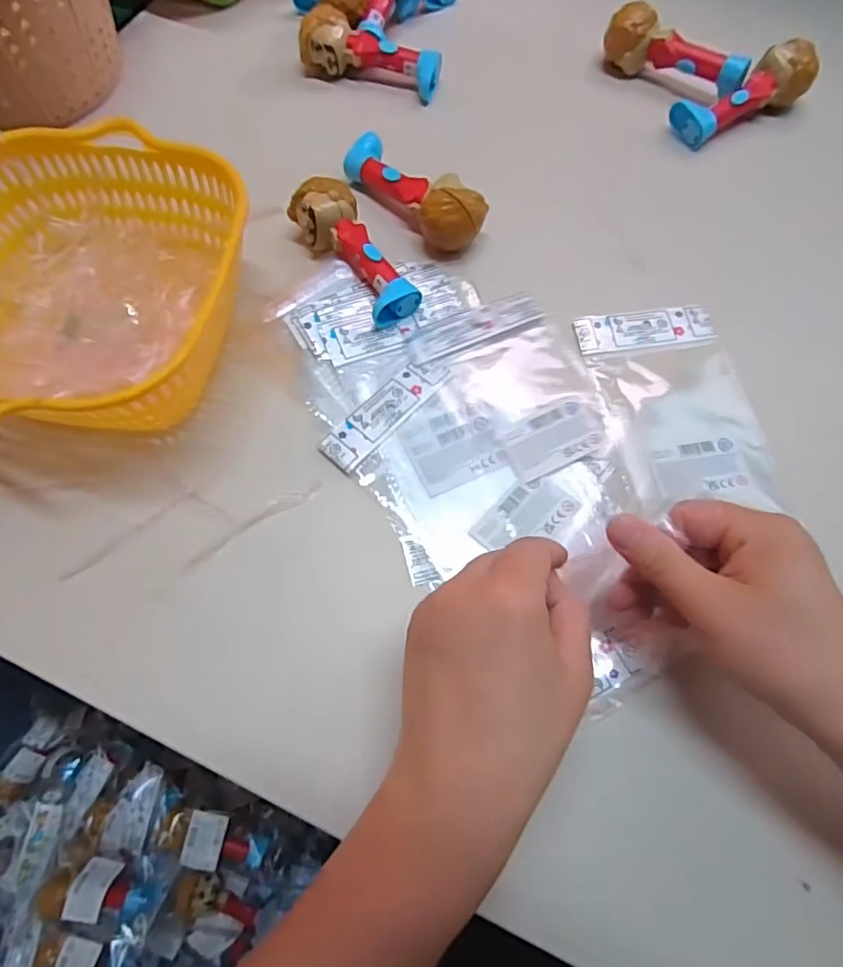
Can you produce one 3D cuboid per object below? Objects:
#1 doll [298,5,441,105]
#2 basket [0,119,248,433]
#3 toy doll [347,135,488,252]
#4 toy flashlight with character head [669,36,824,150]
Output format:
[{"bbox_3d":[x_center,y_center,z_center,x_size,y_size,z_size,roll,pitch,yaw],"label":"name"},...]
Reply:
[{"bbox_3d":[-0.042,-0.373,0.476,0.121,0.035,0.037,20,70,7],"label":"doll"},{"bbox_3d":[-0.209,-0.117,0.345,0.197,0.078,0.207,0,69,0],"label":"basket"},{"bbox_3d":[-0.009,-0.222,0.411,0.130,0.038,0.046,42,74,14],"label":"toy doll"},{"bbox_3d":[0.265,-0.320,0.454,0.116,0.041,0.040,-25,71,-9],"label":"toy flashlight with character head"}]

